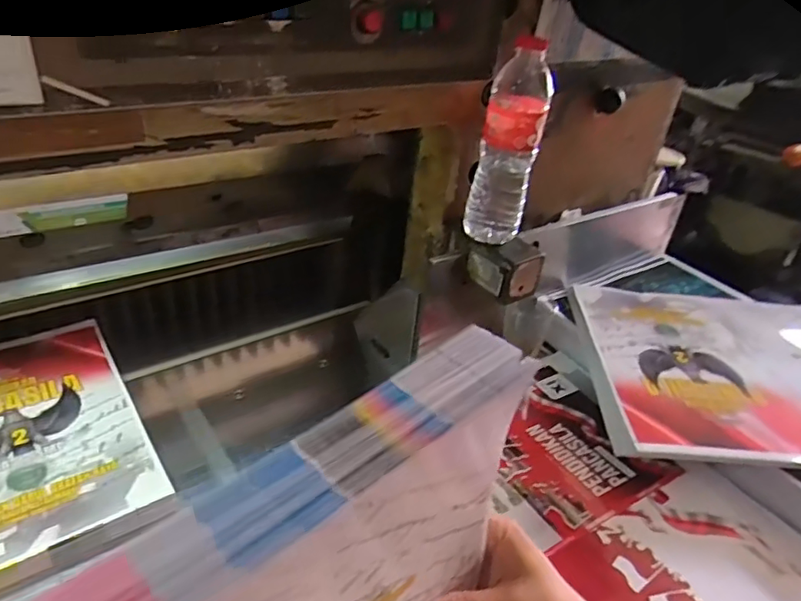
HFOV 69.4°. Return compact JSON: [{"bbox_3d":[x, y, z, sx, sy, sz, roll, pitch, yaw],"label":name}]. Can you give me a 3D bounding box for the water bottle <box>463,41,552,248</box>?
[{"bbox_3d":[0.121,-0.170,0.650,0.066,0.218,0.062,9,32,6],"label":"water bottle"}]

